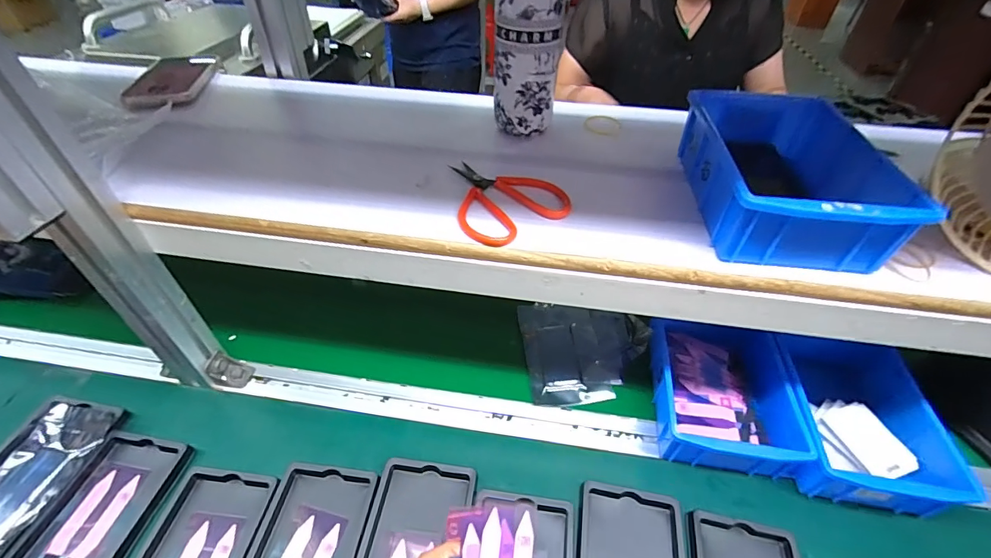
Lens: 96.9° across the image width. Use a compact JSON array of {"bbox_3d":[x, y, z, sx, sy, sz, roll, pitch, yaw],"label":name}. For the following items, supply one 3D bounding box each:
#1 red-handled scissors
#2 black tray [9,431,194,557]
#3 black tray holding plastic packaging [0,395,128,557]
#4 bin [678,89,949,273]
[{"bbox_3d":[-0.001,-0.077,0.400,0.095,0.012,0.113,-27,51,-27],"label":"red-handled scissors"},{"bbox_3d":[-0.372,0.226,0.407,0.100,0.012,0.158,9,45,7],"label":"black tray"},{"bbox_3d":[-0.464,0.193,0.432,0.099,0.024,0.159,9,45,7],"label":"black tray holding plastic packaging"},{"bbox_3d":[0.245,-0.090,0.384,0.127,0.068,0.193,5,44,3],"label":"bin"}]

